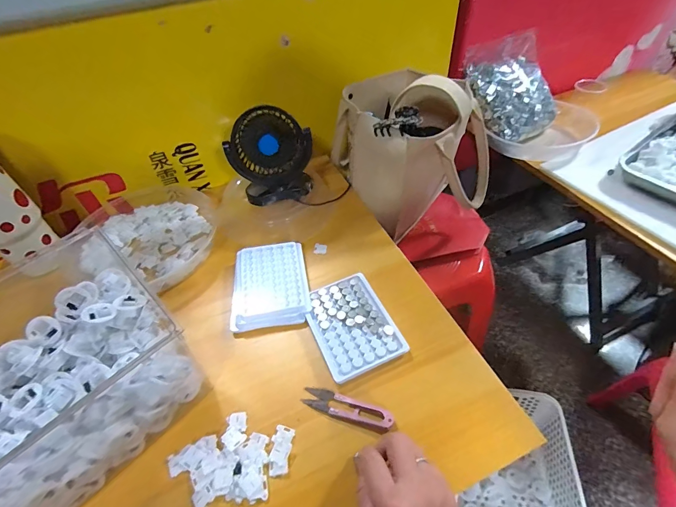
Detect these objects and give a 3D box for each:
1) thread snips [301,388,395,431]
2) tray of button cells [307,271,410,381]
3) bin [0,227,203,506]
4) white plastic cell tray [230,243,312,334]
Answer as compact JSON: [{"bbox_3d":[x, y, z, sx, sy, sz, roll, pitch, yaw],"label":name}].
[{"bbox_3d":[0.010,0.169,0.383,0.100,0.010,0.024,13,51,15],"label":"thread snips"},{"bbox_3d":[0.017,0.090,0.447,0.097,0.011,0.127,-21,51,-13],"label":"tray of button cells"},{"bbox_3d":[-0.317,0.142,0.349,0.225,0.142,0.335,31,58,27],"label":"bin"},{"bbox_3d":[-0.095,0.044,0.493,0.106,0.019,0.135,-7,49,-2],"label":"white plastic cell tray"}]

